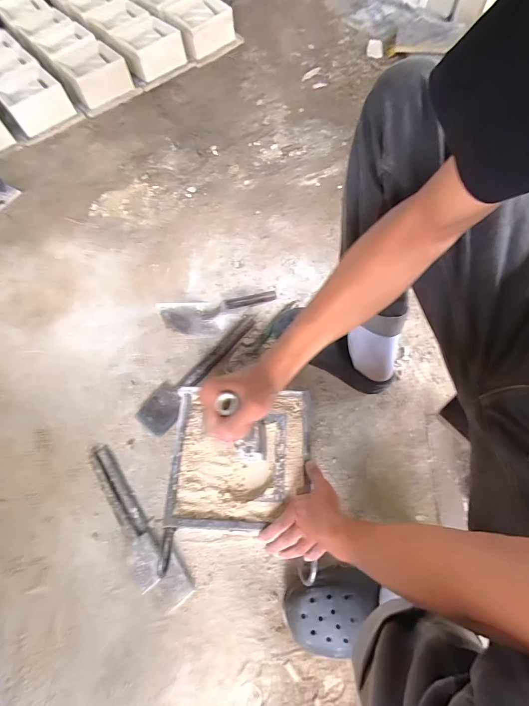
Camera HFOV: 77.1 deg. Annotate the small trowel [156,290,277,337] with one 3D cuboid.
[{"bbox_3d":[-0.103,-0.107,0.794,0.273,0.075,0.104,-22,66,-5],"label":"small trowel"}]

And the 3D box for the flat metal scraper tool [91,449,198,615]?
[{"bbox_3d":[-0.259,0.321,0.630,0.071,0.032,0.332,-39,65,-15],"label":"flat metal scraper tool"}]

